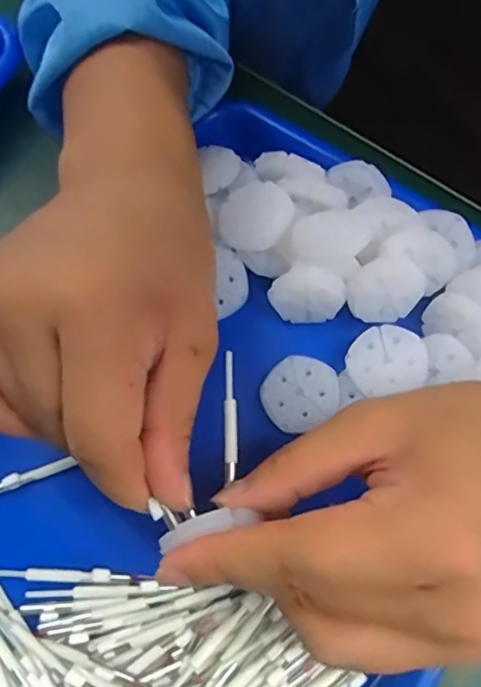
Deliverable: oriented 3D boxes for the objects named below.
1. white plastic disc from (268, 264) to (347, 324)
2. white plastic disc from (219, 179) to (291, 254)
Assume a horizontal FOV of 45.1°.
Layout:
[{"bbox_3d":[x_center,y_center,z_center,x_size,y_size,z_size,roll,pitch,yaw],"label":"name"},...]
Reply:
[{"bbox_3d":[0.034,-0.023,0.291,0.035,0.035,0.011,-13,45,17],"label":"white plastic disc"},{"bbox_3d":[0.007,-0.065,0.295,0.037,0.004,0.038,-5,70,13],"label":"white plastic disc"}]

